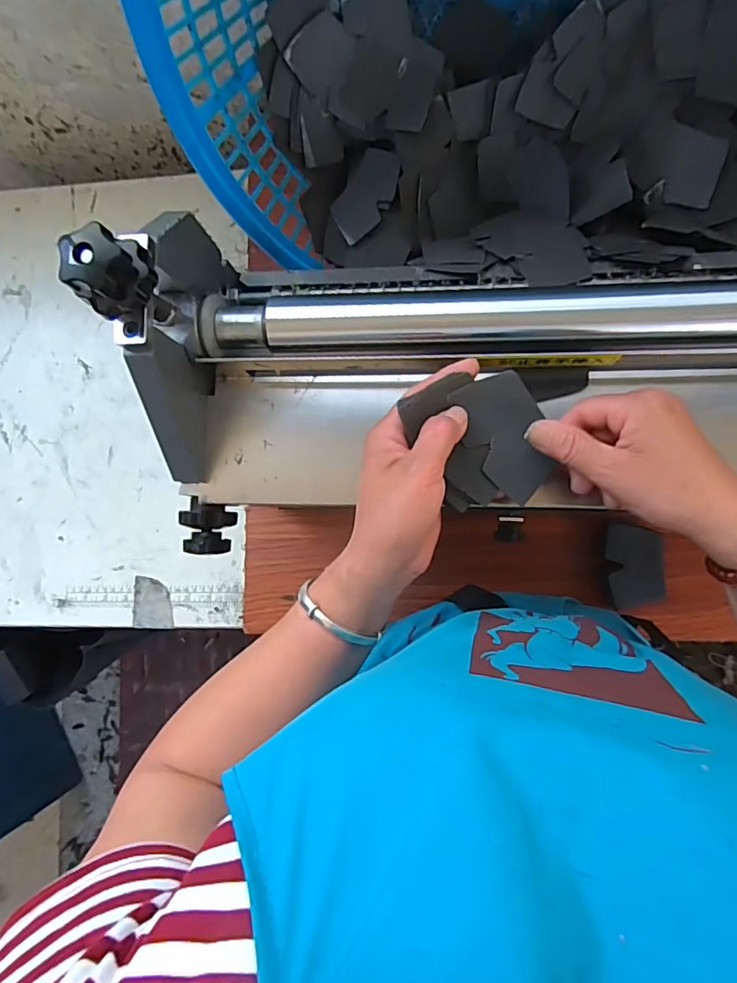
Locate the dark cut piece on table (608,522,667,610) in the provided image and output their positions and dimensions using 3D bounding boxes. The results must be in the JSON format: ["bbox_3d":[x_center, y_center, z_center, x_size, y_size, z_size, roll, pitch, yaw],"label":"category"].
[{"bbox_3d":[0.267,0.074,0.527,0.051,0.008,0.082,-2,91,14],"label":"dark cut piece on table"}]

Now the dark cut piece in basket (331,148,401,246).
[{"bbox_3d":[-0.004,-0.283,0.506,0.049,0.009,0.081,41,109,12],"label":"dark cut piece in basket"}]

